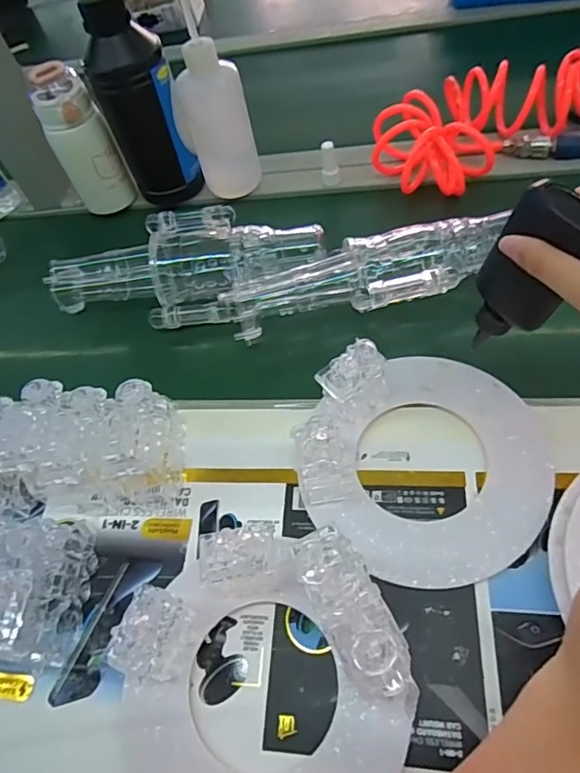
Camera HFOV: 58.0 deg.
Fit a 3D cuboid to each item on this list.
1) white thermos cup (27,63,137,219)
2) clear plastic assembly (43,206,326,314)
[{"bbox_3d":[-0.247,-0.291,0.631,0.060,0.167,0.060,-5,57,7],"label":"white thermos cup"},{"bbox_3d":[-0.113,-0.139,0.558,0.290,0.046,0.095,-7,57,5],"label":"clear plastic assembly"}]

